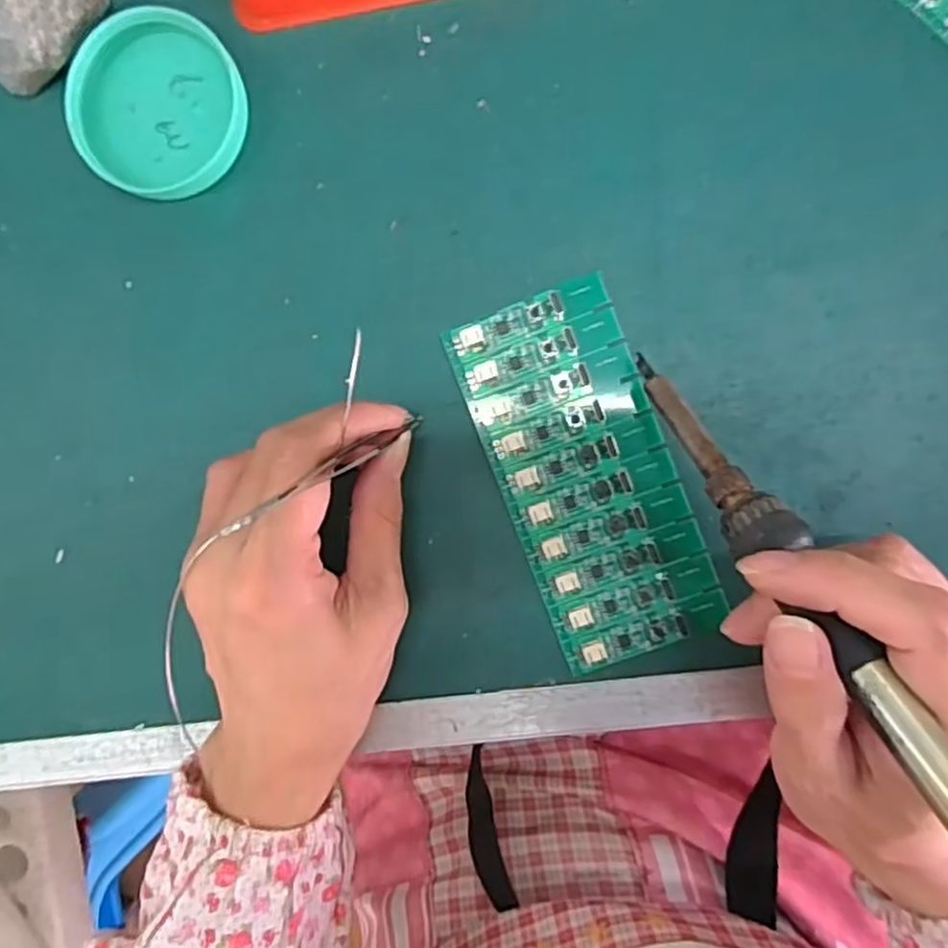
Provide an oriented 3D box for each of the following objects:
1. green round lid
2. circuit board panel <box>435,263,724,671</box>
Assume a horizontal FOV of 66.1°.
[{"bbox_3d":[-0.122,-0.142,0.281,0.065,0.013,0.064,0,94,6],"label":"green round lid"},{"bbox_3d":[0.043,0.002,0.274,0.063,0.006,0.139,-20,90,5],"label":"circuit board panel"}]

